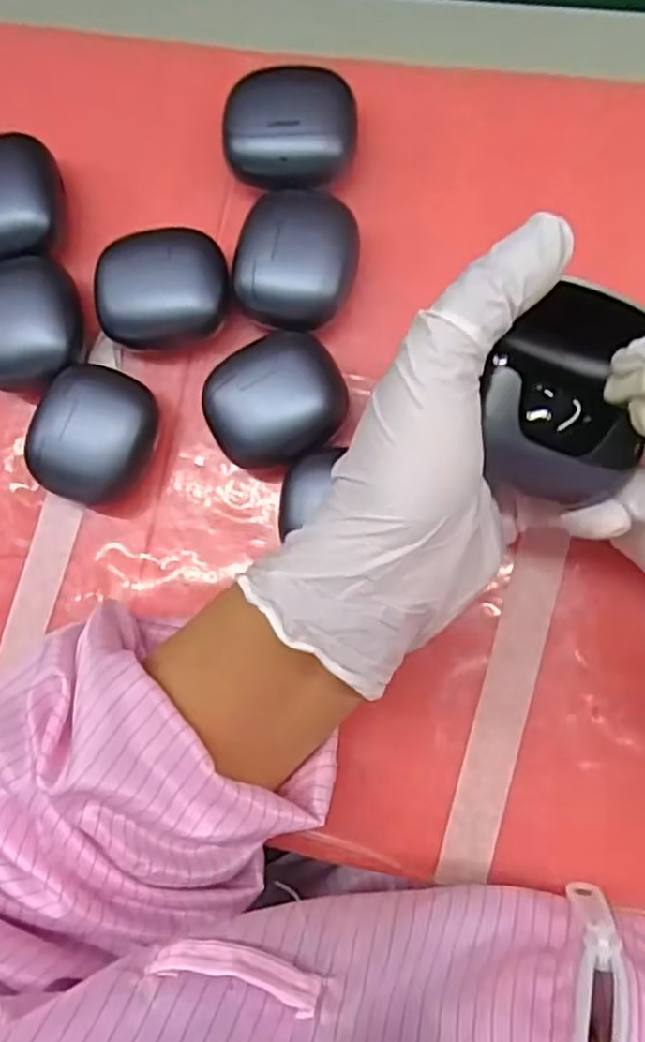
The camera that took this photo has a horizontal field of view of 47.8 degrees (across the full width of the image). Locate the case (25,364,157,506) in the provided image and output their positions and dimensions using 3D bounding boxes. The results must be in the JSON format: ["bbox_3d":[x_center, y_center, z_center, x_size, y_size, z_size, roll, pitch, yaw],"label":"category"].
[{"bbox_3d":[-0.096,-0.036,0.310,0.045,0.031,0.056,21,87,9],"label":"case"}]

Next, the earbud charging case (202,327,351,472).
[{"bbox_3d":[-0.019,-0.048,0.302,0.056,0.029,0.048,-38,81,2],"label":"earbud charging case"}]

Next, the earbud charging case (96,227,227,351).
[{"bbox_3d":[-0.067,-0.099,0.314,0.054,0.030,0.045,-1,84,7],"label":"earbud charging case"}]

